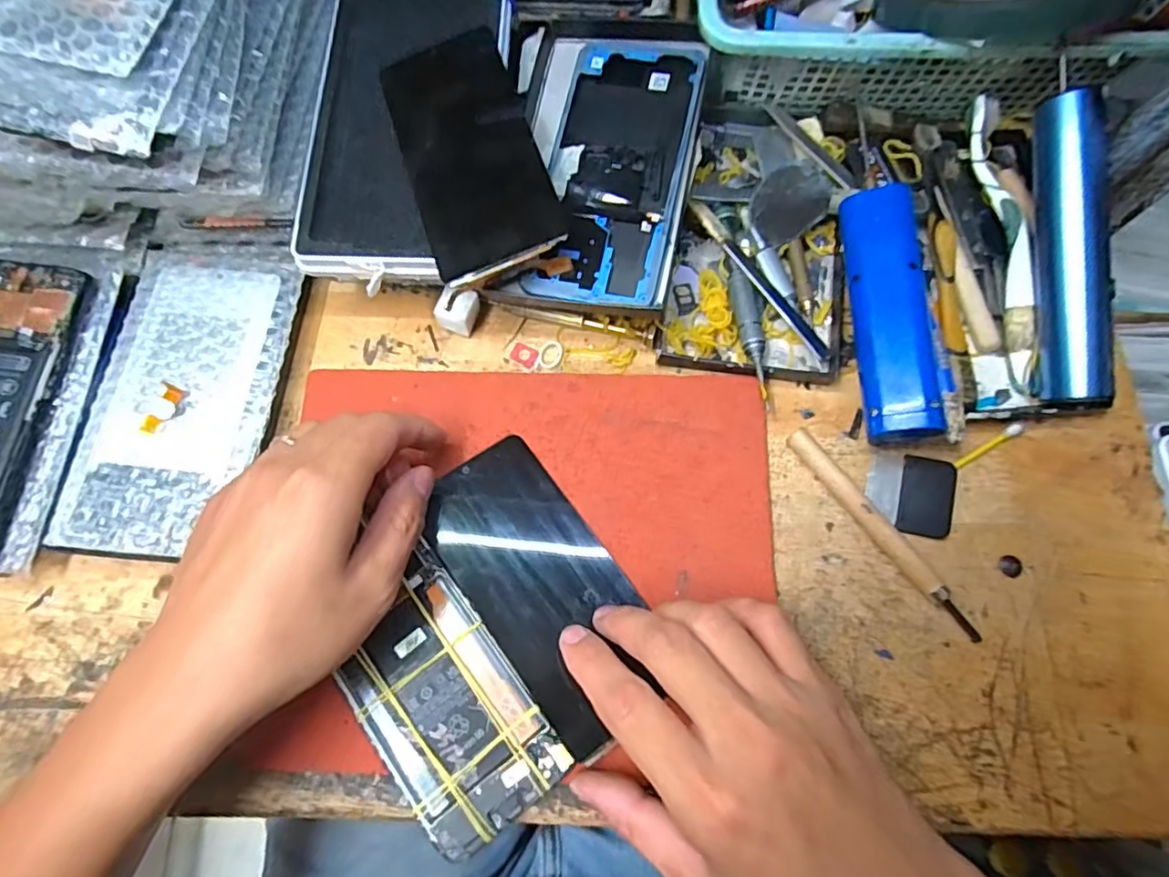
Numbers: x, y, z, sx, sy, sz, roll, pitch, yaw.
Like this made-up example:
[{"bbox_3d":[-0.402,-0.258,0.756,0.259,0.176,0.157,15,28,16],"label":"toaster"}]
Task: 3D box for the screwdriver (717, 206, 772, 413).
[{"bbox_3d":[0.088,-0.076,0.329,0.016,0.009,0.117,-8,73,0],"label":"screwdriver"}]

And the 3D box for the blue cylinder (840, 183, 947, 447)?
[{"bbox_3d":[0.150,-0.062,0.309,0.031,0.038,0.129,-2,73,2],"label":"blue cylinder"}]

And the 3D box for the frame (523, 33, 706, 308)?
[{"bbox_3d":[0.018,-0.144,0.328,0.068,0.012,0.153,11,79,9],"label":"frame"}]

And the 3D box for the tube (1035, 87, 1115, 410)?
[{"bbox_3d":[0.241,-0.091,0.301,0.023,0.021,0.150,-4,93,0],"label":"tube"}]

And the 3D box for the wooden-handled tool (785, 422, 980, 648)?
[{"bbox_3d":[0.146,0.045,0.299,0.010,0.010,0.125,-36,75,-8],"label":"wooden-handled tool"}]

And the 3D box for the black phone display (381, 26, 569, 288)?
[{"bbox_3d":[-0.060,-0.151,0.313,0.064,0.008,0.145,-21,73,5],"label":"black phone display"}]

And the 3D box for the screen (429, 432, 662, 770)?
[{"bbox_3d":[-0.021,0.069,0.298,0.069,0.007,0.144,-34,75,-16],"label":"screen"}]

